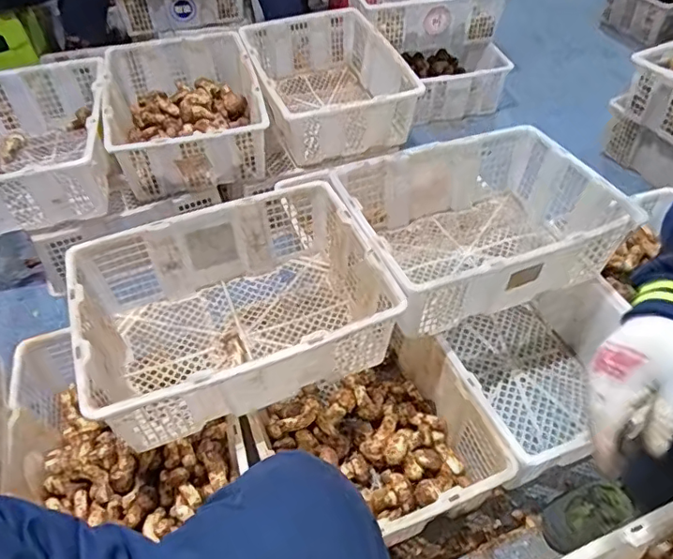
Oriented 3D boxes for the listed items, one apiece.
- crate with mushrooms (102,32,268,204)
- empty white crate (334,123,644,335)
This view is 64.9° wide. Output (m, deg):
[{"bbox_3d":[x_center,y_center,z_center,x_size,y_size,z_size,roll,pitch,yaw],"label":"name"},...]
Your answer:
[{"bbox_3d":[-0.375,-0.415,1.335,0.362,0.172,0.438,-13,47,-10],"label":"crate with mushrooms"},{"bbox_3d":[0.280,-0.104,1.067,0.517,0.199,0.360,-18,49,-15],"label":"empty white crate"}]

